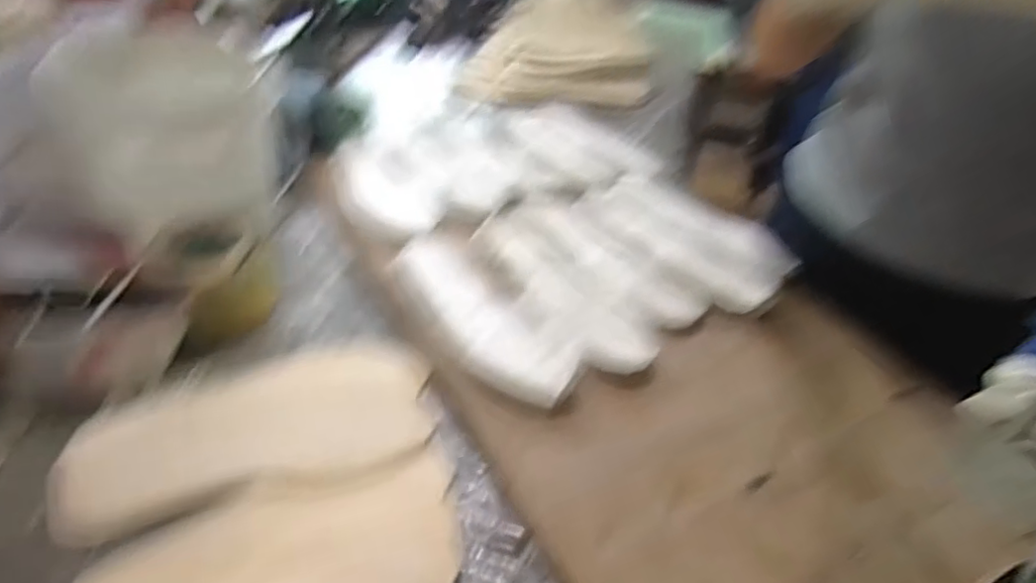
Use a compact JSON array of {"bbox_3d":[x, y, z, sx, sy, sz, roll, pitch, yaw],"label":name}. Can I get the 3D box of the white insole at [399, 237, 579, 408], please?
[{"bbox_3d":[-0.044,0.025,0.650,0.090,0.015,0.258,-25,50,-32],"label":"white insole"}]

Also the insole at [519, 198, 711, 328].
[{"bbox_3d":[0.111,-0.046,0.755,0.082,0.014,0.267,-22,48,-30],"label":"insole"}]

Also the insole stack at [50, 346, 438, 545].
[{"bbox_3d":[-0.224,0.112,0.542,0.286,0.016,0.145,-11,44,-21],"label":"insole stack"}]

